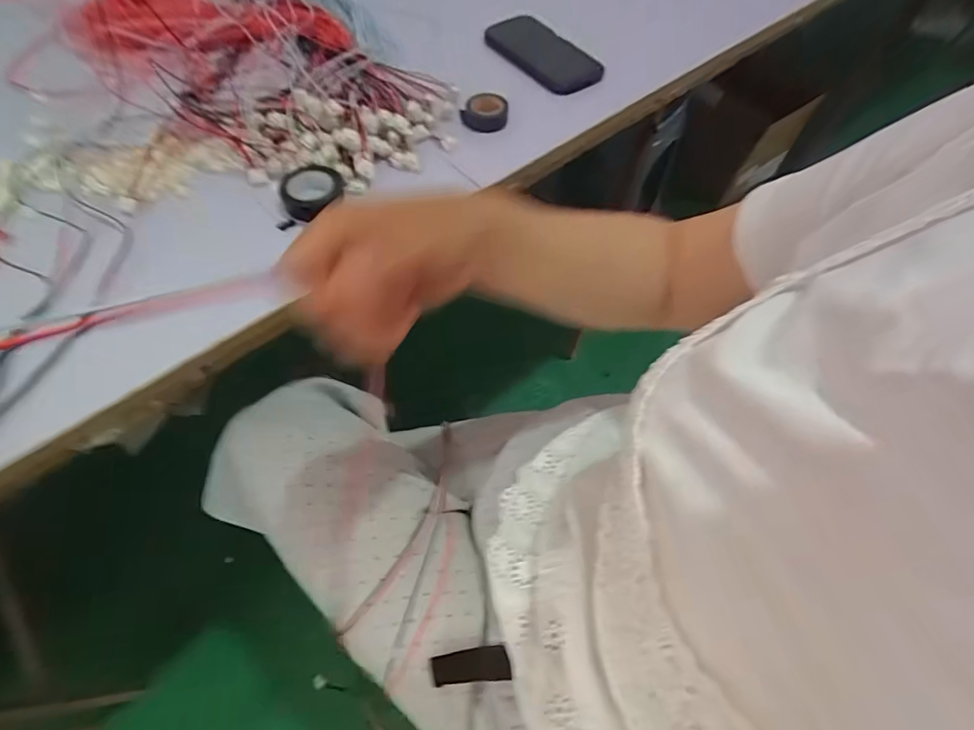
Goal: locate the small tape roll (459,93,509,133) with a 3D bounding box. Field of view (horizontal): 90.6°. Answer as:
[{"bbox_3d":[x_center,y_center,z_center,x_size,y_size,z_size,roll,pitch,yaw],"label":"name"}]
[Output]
[{"bbox_3d":[-0.002,-0.297,0.565,0.053,0.023,0.048,9,60,3],"label":"small tape roll"}]

